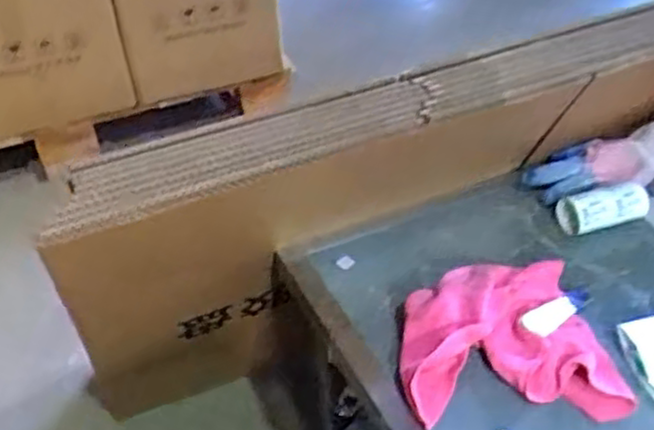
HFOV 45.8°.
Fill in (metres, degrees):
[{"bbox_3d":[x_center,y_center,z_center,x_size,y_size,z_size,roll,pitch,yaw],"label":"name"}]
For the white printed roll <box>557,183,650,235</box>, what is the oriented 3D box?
[{"bbox_3d":[0.306,-0.007,0.862,0.096,0.037,0.035,-6,39,-3],"label":"white printed roll"}]

